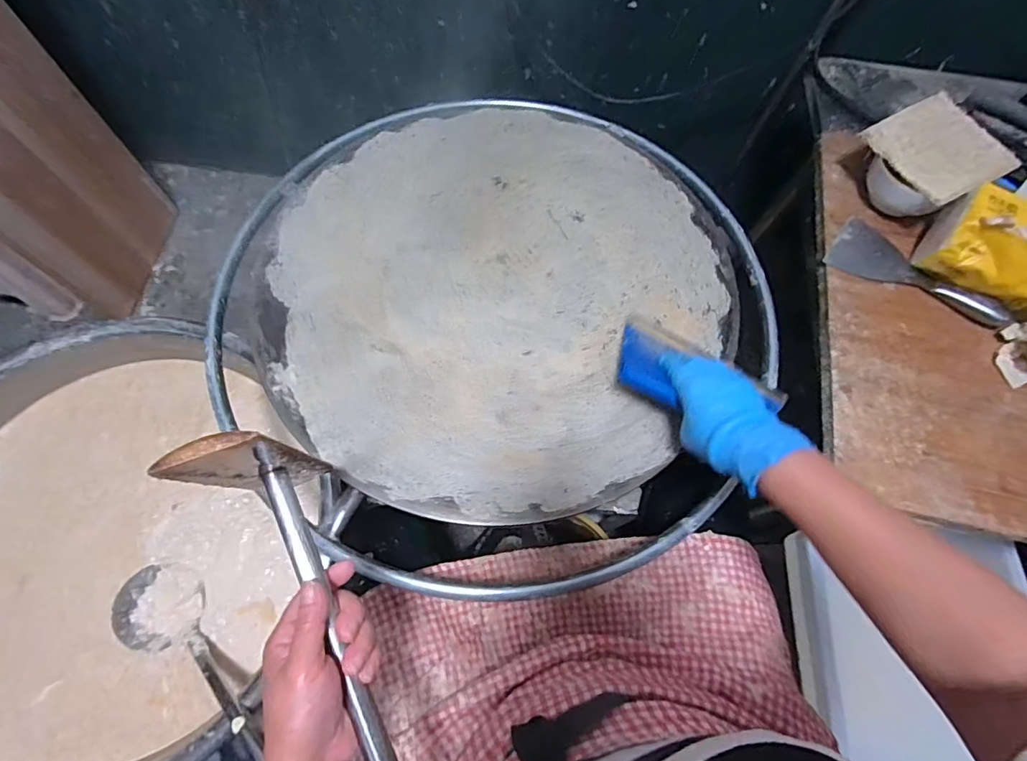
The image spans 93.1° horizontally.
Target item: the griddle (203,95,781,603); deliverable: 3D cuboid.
[{"bbox_3d":[-0.021,-0.112,0.615,0.655,0.055,0.665,1,68,-3],"label":"griddle"}]

